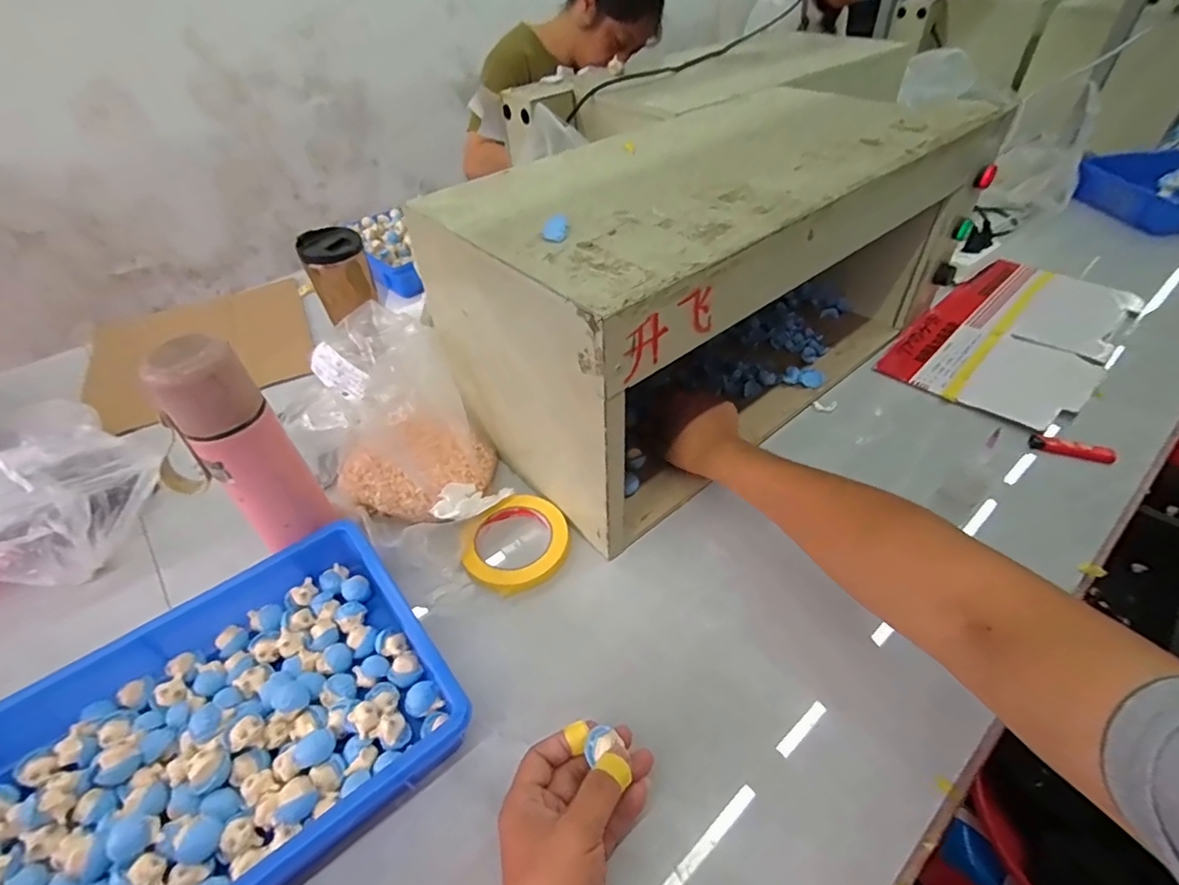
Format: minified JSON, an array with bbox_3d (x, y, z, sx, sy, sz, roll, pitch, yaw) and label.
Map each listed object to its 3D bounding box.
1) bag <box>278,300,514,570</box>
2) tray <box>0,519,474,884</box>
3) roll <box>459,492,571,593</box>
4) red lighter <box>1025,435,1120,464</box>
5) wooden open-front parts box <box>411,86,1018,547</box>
[{"bbox_3d":[-0.215,-0.018,0.602,0.176,0.128,0.312,-33,52,-27],"label":"bag"},{"bbox_3d":[-0.303,0.238,0.413,0.364,0.061,0.249,-31,51,-25],"label":"tray"},{"bbox_3d":[-0.073,0.103,0.561,0.110,0.020,0.096,-35,53,-28],"label":"roll"},{"bbox_3d":[0.551,0.007,0.625,0.084,0.019,0.015,15,47,18],"label":"red lighter"},{"bbox_3d":[0.149,-0.199,0.661,0.601,0.277,0.291,-34,52,-27],"label":"wooden open-front parts box"}]

